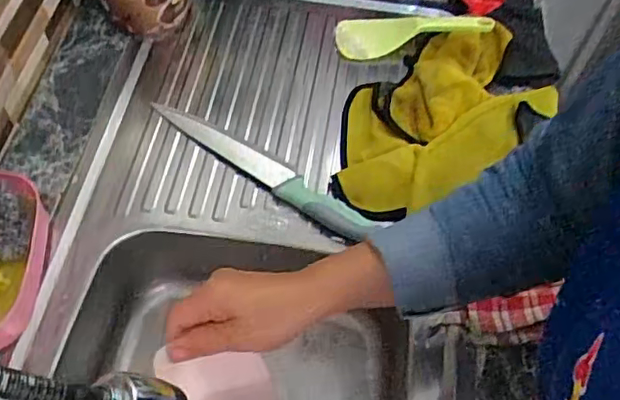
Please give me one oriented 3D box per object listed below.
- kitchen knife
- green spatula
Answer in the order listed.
[{"bbox_3d":[-0.053,-0.037,0.673,0.283,0.013,0.036,33,64,16],"label":"kitchen knife"},{"bbox_3d":[0.127,-0.216,0.762,0.188,0.028,0.058,-7,60,-6],"label":"green spatula"}]

